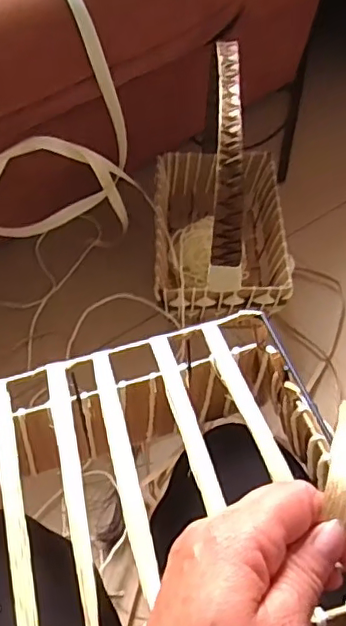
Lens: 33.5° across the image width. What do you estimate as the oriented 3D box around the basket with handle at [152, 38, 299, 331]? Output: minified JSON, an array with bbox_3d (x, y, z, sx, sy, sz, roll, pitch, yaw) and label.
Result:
[{"bbox_3d":[0.080,-0.208,1.002,0.235,0.430,0.384,-3,54,1],"label":"basket with handle"}]

